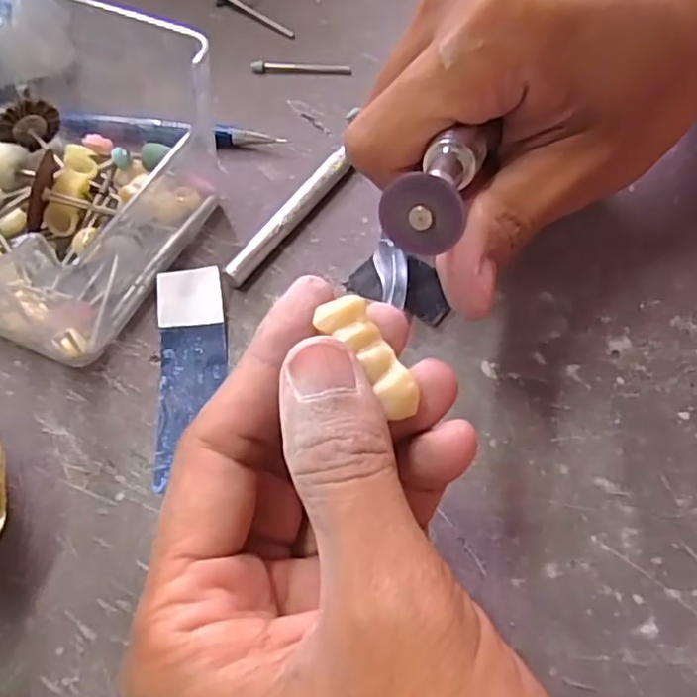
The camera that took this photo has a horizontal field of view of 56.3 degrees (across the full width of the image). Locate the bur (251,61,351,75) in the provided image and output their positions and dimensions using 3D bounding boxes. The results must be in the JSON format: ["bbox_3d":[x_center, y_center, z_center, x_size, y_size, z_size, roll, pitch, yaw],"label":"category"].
[{"bbox_3d":[-0.020,-0.120,0.278,0.042,0.005,0.004,0,59,2],"label":"bur"}]

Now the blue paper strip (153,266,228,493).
[{"bbox_3d":[-0.048,0.007,0.198,0.021,0.009,0.071,-7,59,-3],"label":"blue paper strip"}]

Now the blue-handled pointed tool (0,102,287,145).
[{"bbox_3d":[-0.096,-0.087,0.256,0.135,0.011,0.009,6,59,5],"label":"blue-handled pointed tool"}]

